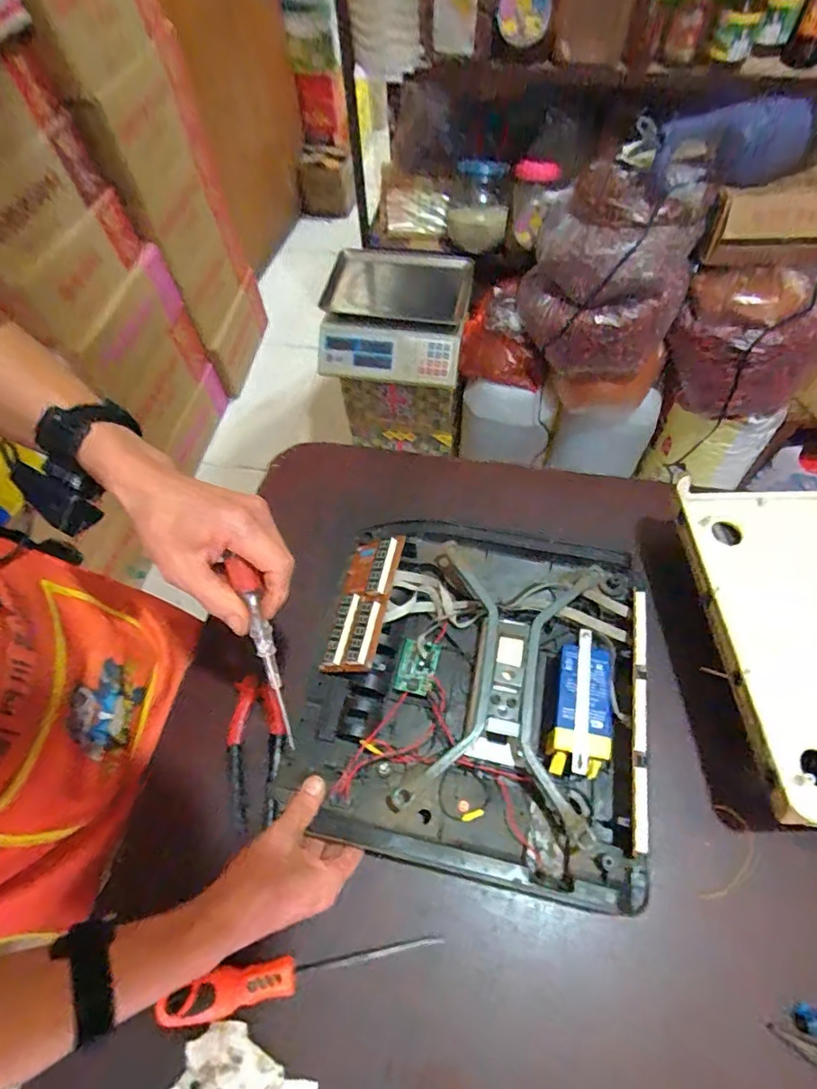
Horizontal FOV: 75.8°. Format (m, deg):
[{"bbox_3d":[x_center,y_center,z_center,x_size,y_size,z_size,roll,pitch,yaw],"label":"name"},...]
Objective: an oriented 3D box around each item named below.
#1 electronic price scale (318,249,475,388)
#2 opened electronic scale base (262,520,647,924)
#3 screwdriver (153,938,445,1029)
[{"bbox_3d":[-0.026,-0.559,1.262,0.329,0.129,0.337,7,61,7],"label":"electronic price scale"},{"bbox_3d":[0.064,0.133,0.516,0.319,0.056,0.318,10,61,9],"label":"opened electronic scale base"},{"bbox_3d":[-0.087,0.346,0.430,0.218,0.031,0.032,-15,61,-5],"label":"screwdriver"}]

